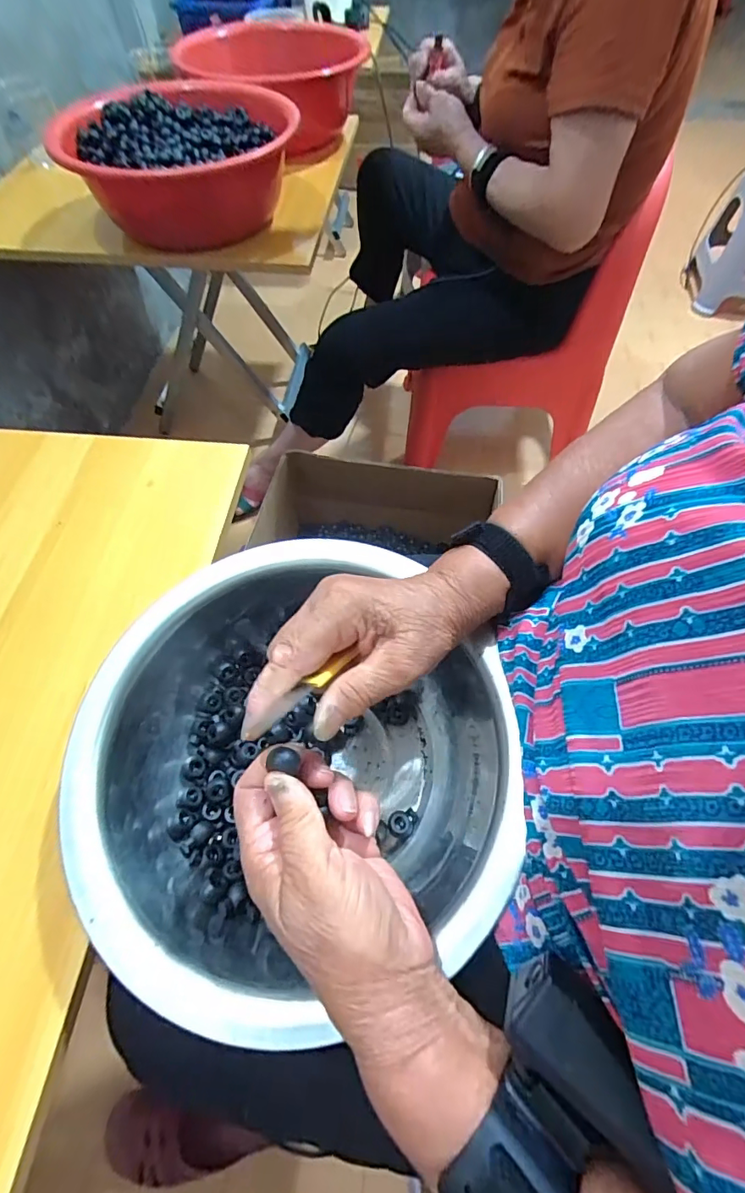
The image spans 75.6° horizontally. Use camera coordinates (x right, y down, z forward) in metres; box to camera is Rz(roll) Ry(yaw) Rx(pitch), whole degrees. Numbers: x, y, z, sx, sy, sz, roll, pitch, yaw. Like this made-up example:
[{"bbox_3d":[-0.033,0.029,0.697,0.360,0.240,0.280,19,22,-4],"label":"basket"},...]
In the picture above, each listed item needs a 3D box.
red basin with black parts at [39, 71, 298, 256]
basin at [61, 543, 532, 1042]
[{"bbox_3d":[-0.262,-0.610,0.691,0.302,0.136,0.283,-1,58,1],"label":"red basin with black parts"},{"bbox_3d":[-0.055,0.111,0.336,0.260,0.107,0.289,1,58,3],"label":"basin"}]

